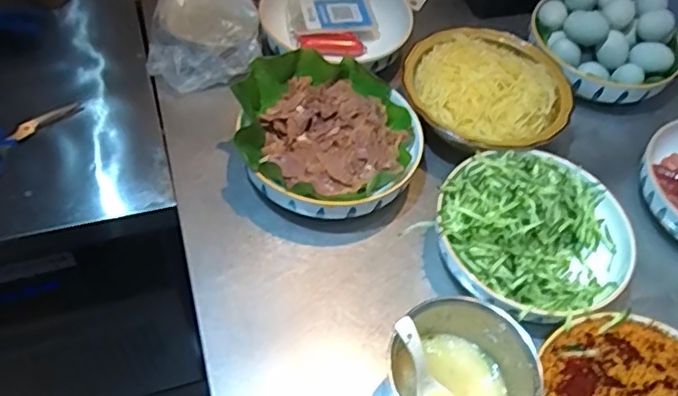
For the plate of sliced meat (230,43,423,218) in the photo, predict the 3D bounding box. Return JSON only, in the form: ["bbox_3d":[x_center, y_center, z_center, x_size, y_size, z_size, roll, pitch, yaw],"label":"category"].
[{"bbox_3d":[-0.013,-0.080,0.764,0.218,0.077,0.235,2,54,-2],"label":"plate of sliced meat"}]

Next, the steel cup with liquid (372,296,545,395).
[{"bbox_3d":[0.107,0.189,0.585,0.152,0.103,0.136,-37,64,-26],"label":"steel cup with liquid"}]

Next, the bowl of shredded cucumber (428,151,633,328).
[{"bbox_3d":[0.223,0.041,0.701,0.214,0.074,0.220,2,54,-2],"label":"bowl of shredded cucumber"}]

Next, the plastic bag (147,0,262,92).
[{"bbox_3d":[-0.196,-0.236,0.870,0.158,0.072,0.153,-7,55,-8],"label":"plastic bag"}]

